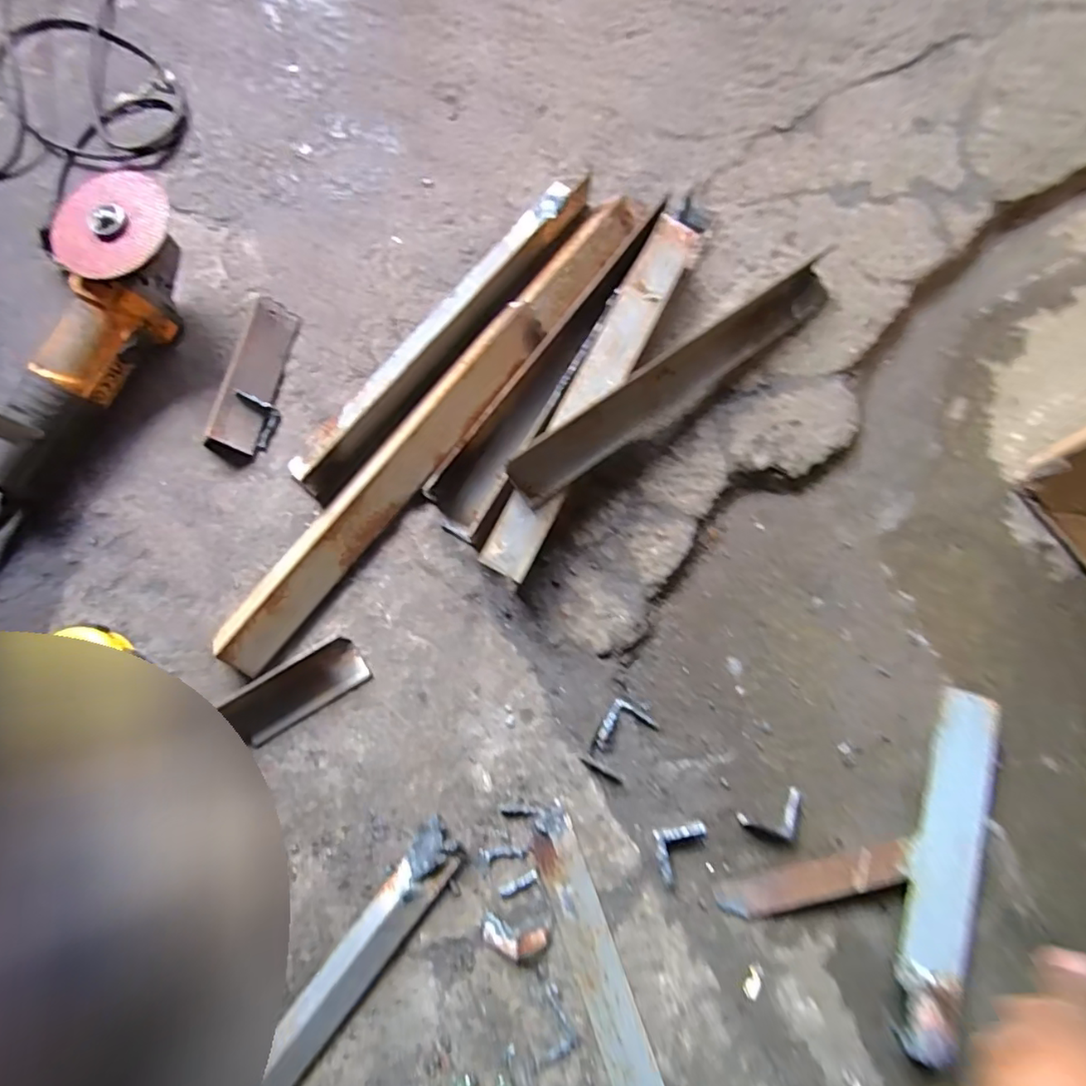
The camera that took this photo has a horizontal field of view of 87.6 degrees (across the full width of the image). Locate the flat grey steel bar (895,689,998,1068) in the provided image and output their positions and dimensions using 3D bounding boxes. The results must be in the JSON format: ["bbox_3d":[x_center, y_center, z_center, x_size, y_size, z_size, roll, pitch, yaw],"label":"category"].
[{"bbox_3d":[0.298,0.238,0.418,0.046,0.008,0.248,17,78,14],"label":"flat grey steel bar"}]

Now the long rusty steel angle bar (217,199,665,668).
[{"bbox_3d":[-0.085,-0.108,0.503,0.065,0.039,0.537,39,80,9],"label":"long rusty steel angle bar"}]

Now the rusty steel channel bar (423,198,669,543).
[{"bbox_3d":[0.005,-0.159,0.509,0.061,0.045,0.341,29,79,7],"label":"rusty steel channel bar"}]

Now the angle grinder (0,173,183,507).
[{"bbox_3d":[-0.407,-0.176,0.498,0.097,0.094,0.289,24,78,6],"label":"angle grinder"}]

